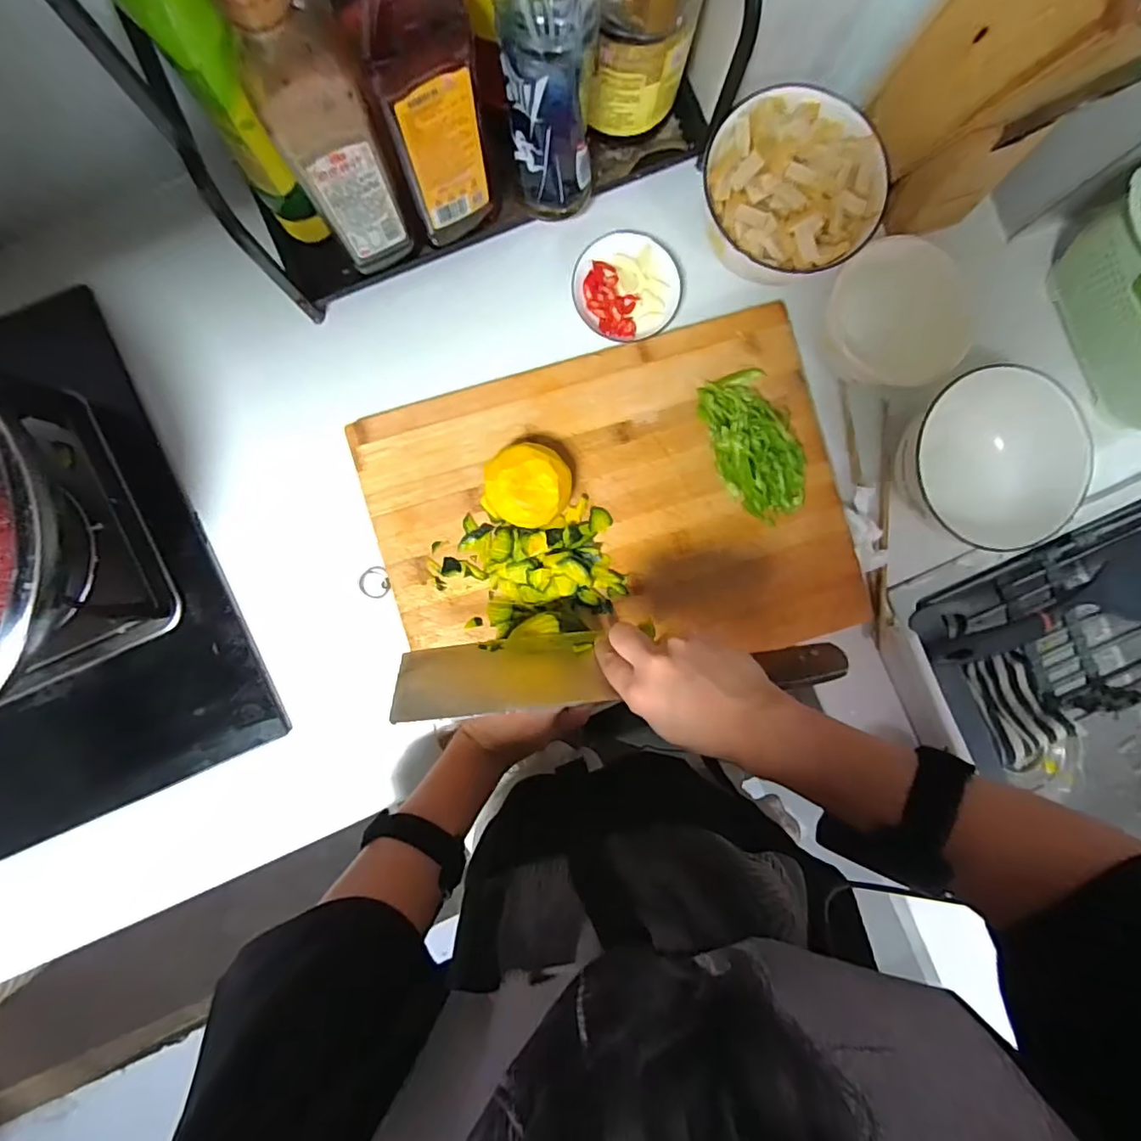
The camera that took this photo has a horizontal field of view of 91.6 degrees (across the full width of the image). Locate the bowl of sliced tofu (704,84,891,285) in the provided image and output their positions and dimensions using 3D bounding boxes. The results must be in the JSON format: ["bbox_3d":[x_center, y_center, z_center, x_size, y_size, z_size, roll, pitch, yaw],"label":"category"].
[{"bbox_3d":[0.186,-0.322,0.467,0.144,0.085,0.138,0,90,-2],"label":"bowl of sliced tofu"}]

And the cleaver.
[{"bbox_3d":[0.036,0.074,0.402,0.314,0.093,0.023,-3,111,-1],"label":"cleaver"}]

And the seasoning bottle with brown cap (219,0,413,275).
[{"bbox_3d":[-0.163,-0.293,0.365,0.056,0.233,0.057,-26,91,-2],"label":"seasoning bottle with brown cap"}]

